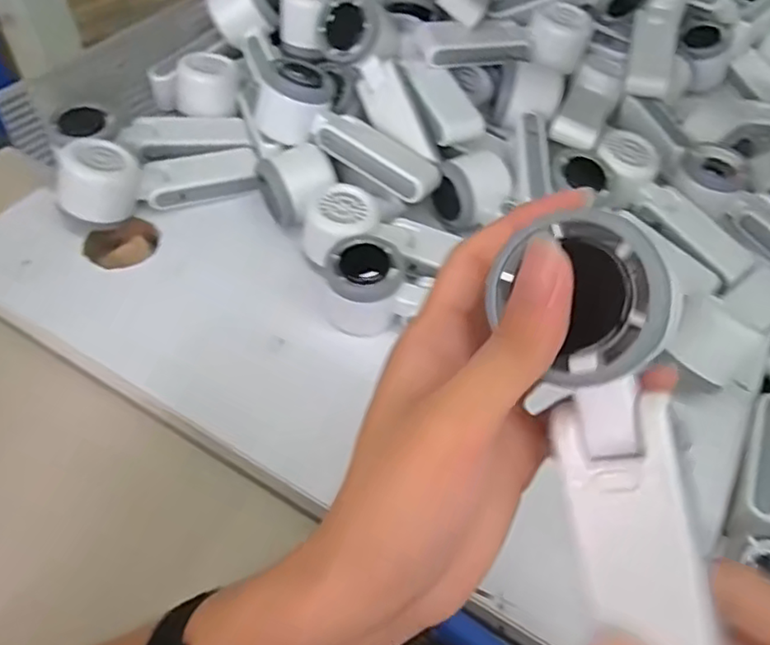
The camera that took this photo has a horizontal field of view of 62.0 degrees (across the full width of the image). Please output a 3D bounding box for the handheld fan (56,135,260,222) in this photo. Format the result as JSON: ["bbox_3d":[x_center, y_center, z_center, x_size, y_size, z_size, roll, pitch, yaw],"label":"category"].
[{"bbox_3d":[-0.190,-0.127,0.548,0.165,0.054,0.056,-11,60,-24],"label":"handheld fan"}]

